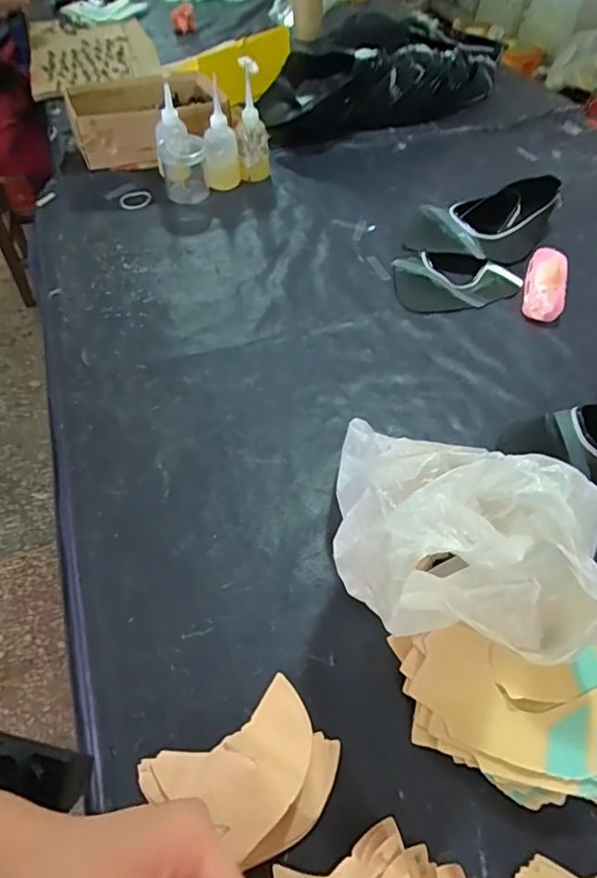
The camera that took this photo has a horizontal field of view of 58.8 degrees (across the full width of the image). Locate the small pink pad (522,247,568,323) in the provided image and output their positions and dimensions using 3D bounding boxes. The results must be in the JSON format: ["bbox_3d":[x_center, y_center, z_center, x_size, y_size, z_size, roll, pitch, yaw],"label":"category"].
[{"bbox_3d":[0.381,-0.240,0.820,0.055,0.045,0.137,16,53,11],"label":"small pink pad"}]

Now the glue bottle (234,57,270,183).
[{"bbox_3d":[-0.087,-0.582,0.983,0.062,0.198,0.056,-5,52,-5],"label":"glue bottle"}]

